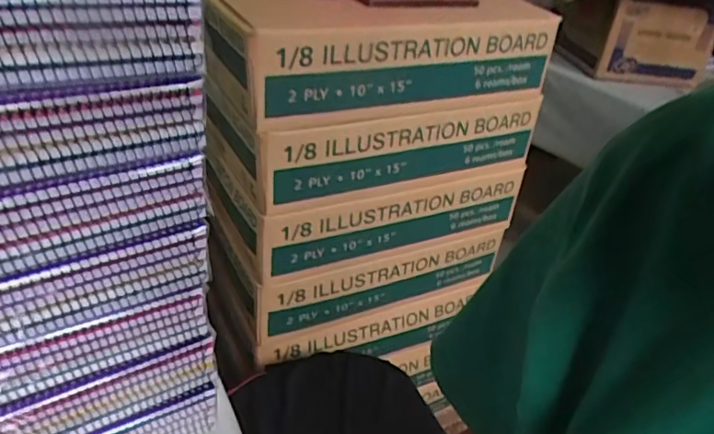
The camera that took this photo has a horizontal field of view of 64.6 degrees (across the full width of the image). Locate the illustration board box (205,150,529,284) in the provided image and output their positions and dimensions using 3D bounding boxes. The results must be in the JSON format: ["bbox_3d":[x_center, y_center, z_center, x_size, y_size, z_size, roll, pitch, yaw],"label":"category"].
[{"bbox_3d":[0.018,-0.044,1.061,0.515,0.142,0.243,-9,34,-26],"label":"illustration board box"}]

